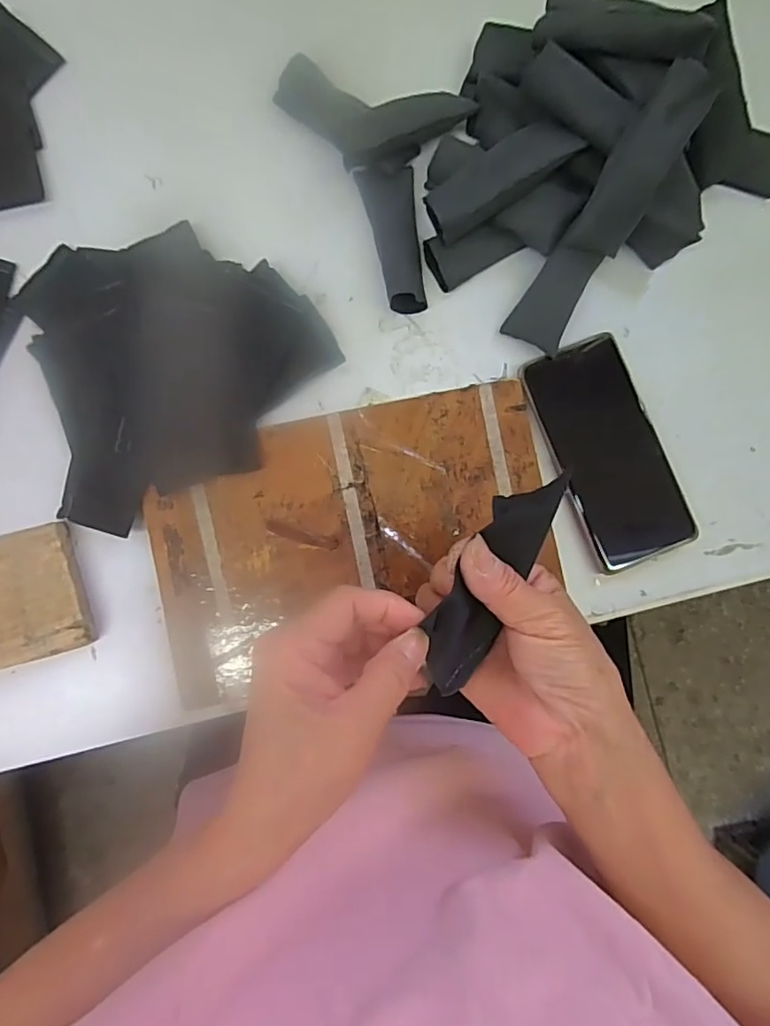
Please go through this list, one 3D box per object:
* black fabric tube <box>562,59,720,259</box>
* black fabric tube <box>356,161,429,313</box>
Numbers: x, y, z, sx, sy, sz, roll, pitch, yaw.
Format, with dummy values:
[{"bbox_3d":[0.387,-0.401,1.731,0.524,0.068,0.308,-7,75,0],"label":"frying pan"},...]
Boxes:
[{"bbox_3d":[0.155,-0.212,0.339,0.036,0.025,0.103,26,131,-1],"label":"black fabric tube"},{"bbox_3d":[0.008,-0.193,0.390,0.037,0.020,0.103,-8,88,-3],"label":"black fabric tube"}]

